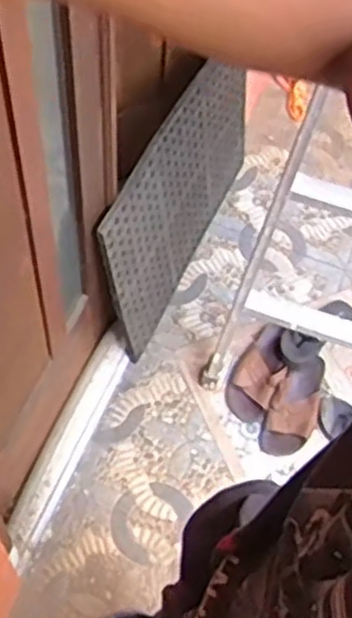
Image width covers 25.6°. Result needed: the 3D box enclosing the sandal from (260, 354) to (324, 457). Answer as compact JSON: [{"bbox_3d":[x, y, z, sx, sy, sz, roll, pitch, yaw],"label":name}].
[{"bbox_3d":[0.274,0.218,1.784,0.113,0.052,0.253,18,59,7],"label":"sandal"}]

